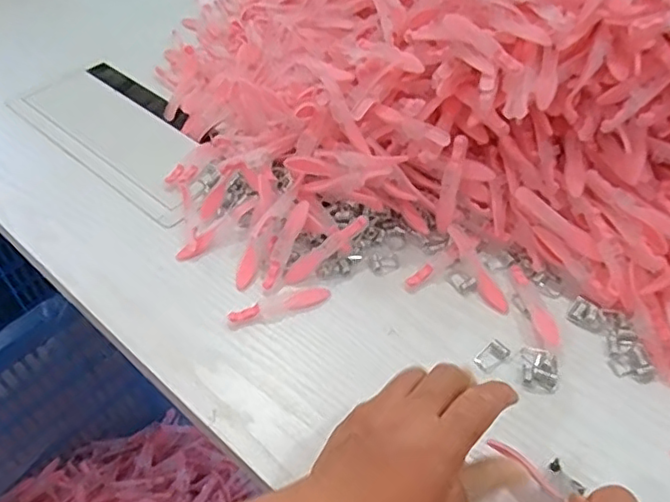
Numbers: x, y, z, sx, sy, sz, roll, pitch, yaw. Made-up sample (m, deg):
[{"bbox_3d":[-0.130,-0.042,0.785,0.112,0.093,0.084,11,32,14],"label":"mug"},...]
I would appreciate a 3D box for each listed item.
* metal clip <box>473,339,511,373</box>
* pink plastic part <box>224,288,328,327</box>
[{"bbox_3d":[0.111,0.073,0.432,0.025,0.005,0.015,-31,54,-24],"label":"metal clip"},{"bbox_3d":[-0.043,0.041,0.470,0.080,0.007,0.018,-15,49,-12],"label":"pink plastic part"}]

